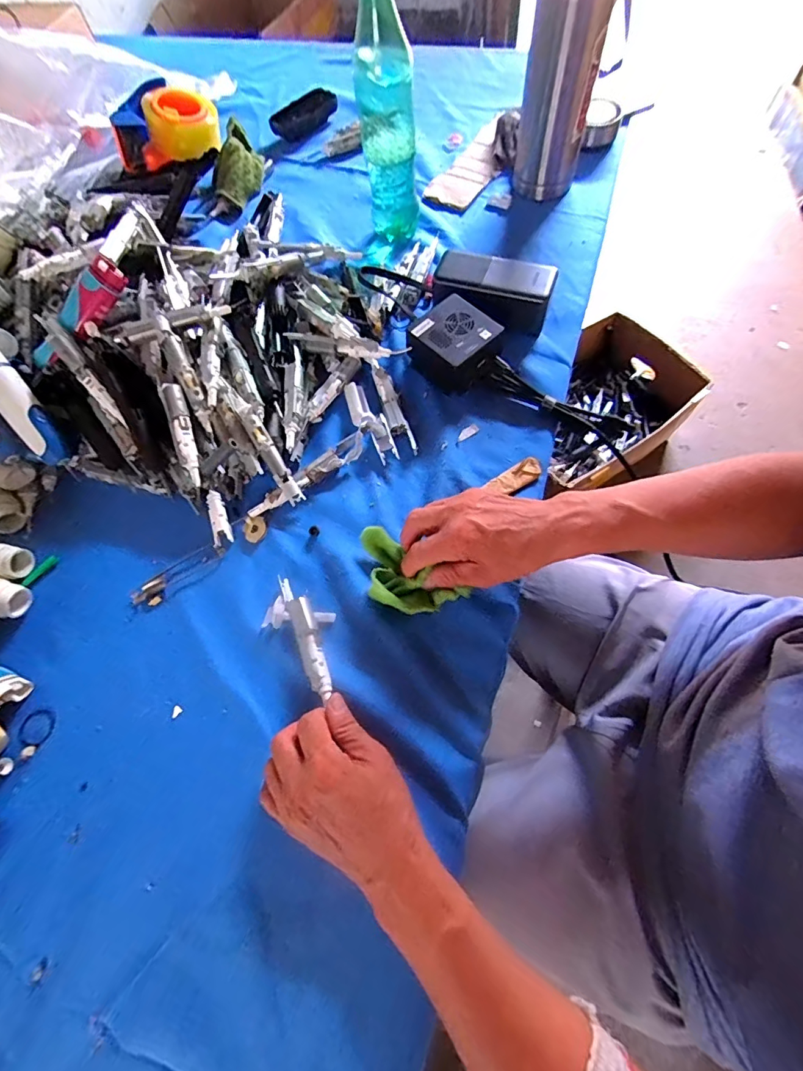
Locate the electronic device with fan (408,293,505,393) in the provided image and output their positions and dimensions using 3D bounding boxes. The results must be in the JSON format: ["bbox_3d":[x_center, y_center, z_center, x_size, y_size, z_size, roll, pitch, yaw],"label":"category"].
[{"bbox_3d":[0.055,-0.205,0.477,0.079,0.048,0.092,-41,71,-11],"label":"electronic device with fan"}]

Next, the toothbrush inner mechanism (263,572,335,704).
[{"bbox_3d":[-0.085,0.083,0.385,0.053,0.020,0.116,-29,57,-9],"label":"toothbrush inner mechanism"}]

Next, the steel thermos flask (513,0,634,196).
[{"bbox_3d":[0.193,-0.536,0.512,0.095,0.218,0.088,11,70,11],"label":"steel thermos flask"}]

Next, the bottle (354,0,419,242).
[{"bbox_3d":[-0.016,-0.464,0.490,0.059,0.236,0.056,-8,67,3],"label":"bottle"}]

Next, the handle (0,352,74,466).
[{"bbox_3d":[-0.379,-0.133,0.440,0.037,0.043,0.138,-33,105,-10],"label":"handle"}]

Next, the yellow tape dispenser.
[{"bbox_3d":[-0.353,-0.606,0.665,0.164,0.074,0.079,-40,69,-10],"label":"yellow tape dispenser"}]

